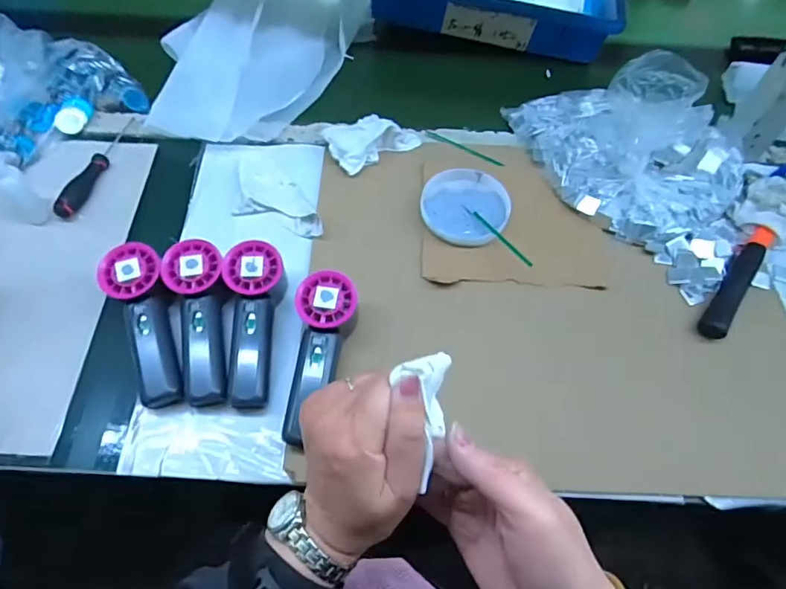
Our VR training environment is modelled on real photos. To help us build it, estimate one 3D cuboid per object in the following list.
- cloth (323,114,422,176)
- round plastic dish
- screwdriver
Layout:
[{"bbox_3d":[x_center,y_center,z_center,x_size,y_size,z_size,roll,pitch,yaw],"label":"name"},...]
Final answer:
[{"bbox_3d":[-0.029,-0.199,0.603,0.114,0.033,0.074,-30,65,-18],"label":"cloth"},{"bbox_3d":[0.083,-0.101,0.561,0.098,0.012,0.106,1,59,-2],"label":"round plastic dish"},{"bbox_3d":[-0.352,-0.152,0.579,0.018,0.019,0.153,12,60,5],"label":"screwdriver"}]

